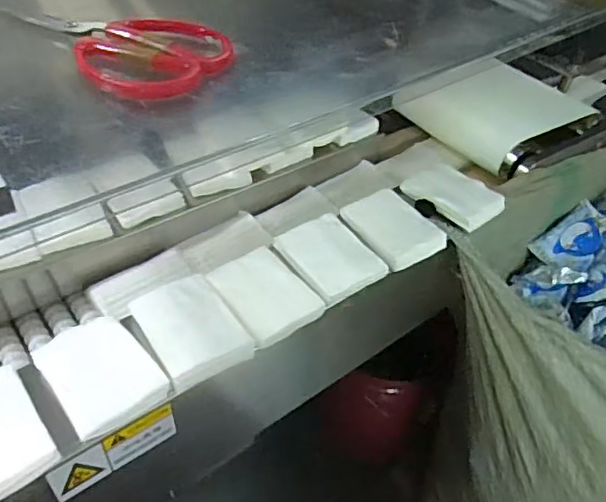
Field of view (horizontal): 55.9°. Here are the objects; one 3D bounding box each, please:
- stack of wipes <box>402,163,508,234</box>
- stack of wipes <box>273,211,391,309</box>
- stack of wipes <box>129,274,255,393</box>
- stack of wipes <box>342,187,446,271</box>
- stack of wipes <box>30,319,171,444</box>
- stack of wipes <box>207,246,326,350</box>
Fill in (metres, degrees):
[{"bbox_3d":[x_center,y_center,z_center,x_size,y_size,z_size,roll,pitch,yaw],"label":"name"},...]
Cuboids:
[{"bbox_3d":[0.173,-0.067,0.658,0.074,0.016,0.101,-29,54,-30],"label":"stack of wipes"},{"bbox_3d":[0.025,0.002,0.574,0.074,0.015,0.102,-21,50,-25],"label":"stack of wipes"},{"bbox_3d":[-0.097,0.066,0.498,0.076,0.024,0.094,-22,51,-26],"label":"stack of wipes"},{"bbox_3d":[0.095,-0.028,0.616,0.079,0.014,0.107,-21,50,-25],"label":"stack of wipes"},{"bbox_3d":[-0.168,0.098,0.472,0.076,0.014,0.109,-27,53,-30],"label":"stack of wipes"},{"bbox_3d":[-0.036,0.039,0.538,0.078,0.007,0.103,-25,52,-28],"label":"stack of wipes"}]

